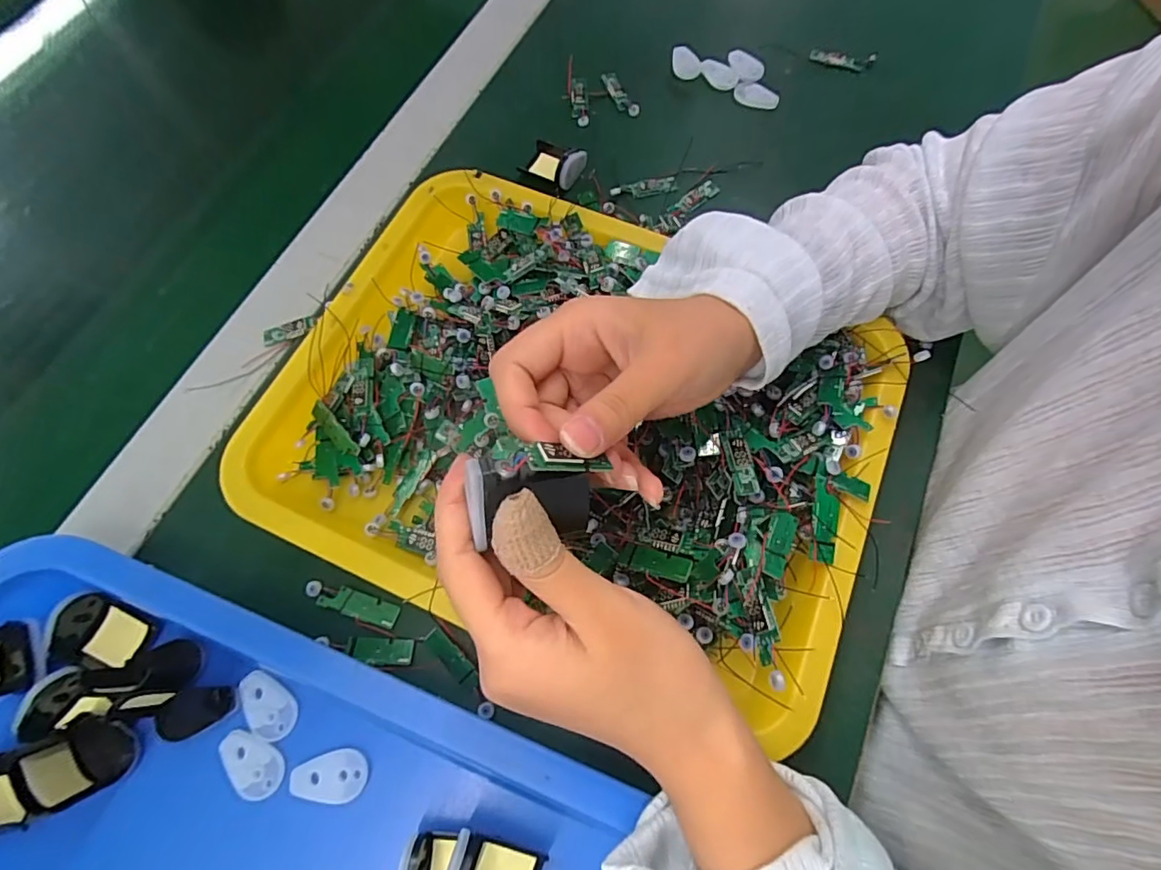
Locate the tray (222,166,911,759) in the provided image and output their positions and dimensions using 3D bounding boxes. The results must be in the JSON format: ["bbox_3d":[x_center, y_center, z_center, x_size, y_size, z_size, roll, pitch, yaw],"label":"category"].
[{"bbox_3d":[-0.006,-0.022,0.308,0.345,0.046,0.259,20,69,7],"label":"tray"}]

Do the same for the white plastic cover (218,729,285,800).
[{"bbox_3d":[-0.159,0.158,0.259,0.021,0.004,0.035,-41,74,-15],"label":"white plastic cover"}]

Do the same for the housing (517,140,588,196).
[{"bbox_3d":[-0.019,-0.201,0.397,0.045,0.017,0.045,28,71,10],"label":"housing"}]

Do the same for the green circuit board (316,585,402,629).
[{"bbox_3d":[-0.120,0.092,0.290,0.043,0.004,0.013,17,69,6],"label":"green circuit board"}]

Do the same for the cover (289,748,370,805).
[{"bbox_3d":[-0.120,0.163,0.257,0.036,0.004,0.022,1,68,0],"label":"cover"}]

